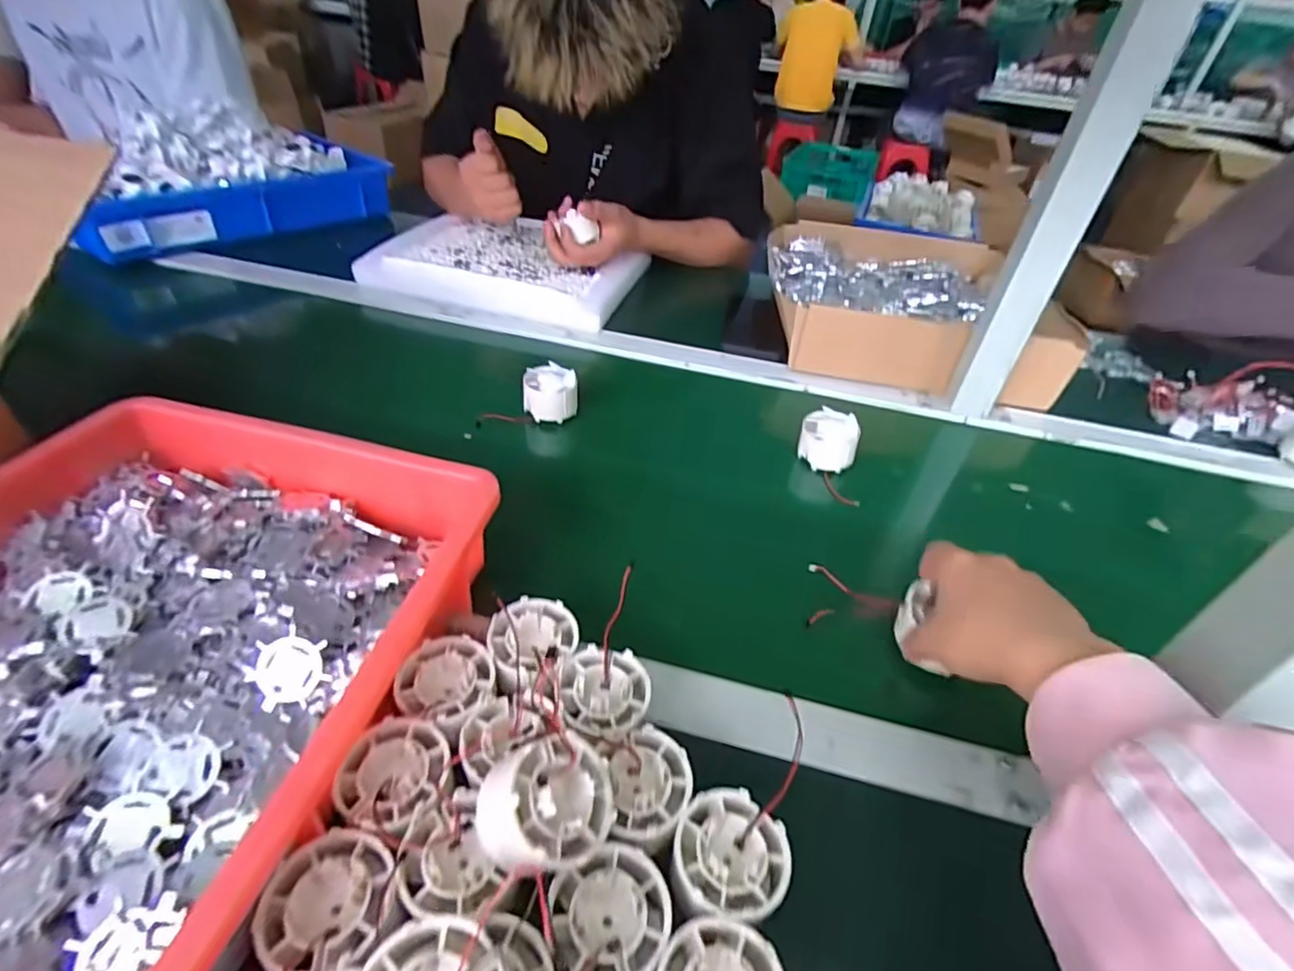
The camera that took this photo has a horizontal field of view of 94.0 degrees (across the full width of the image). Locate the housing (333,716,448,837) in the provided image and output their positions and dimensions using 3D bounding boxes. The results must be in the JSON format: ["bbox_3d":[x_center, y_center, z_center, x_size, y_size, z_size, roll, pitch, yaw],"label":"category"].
[{"bbox_3d":[-0.120,0.140,0.291,0.046,0.023,0.050,4,40,-3],"label":"housing"}]

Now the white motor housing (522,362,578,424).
[{"bbox_3d":[-0.094,-0.088,0.587,0.052,0.040,0.044,-10,43,-19],"label":"white motor housing"}]

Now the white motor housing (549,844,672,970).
[{"bbox_3d":[-0.013,0.183,0.254,0.048,0.022,0.048,4,40,-3],"label":"white motor housing"}]

